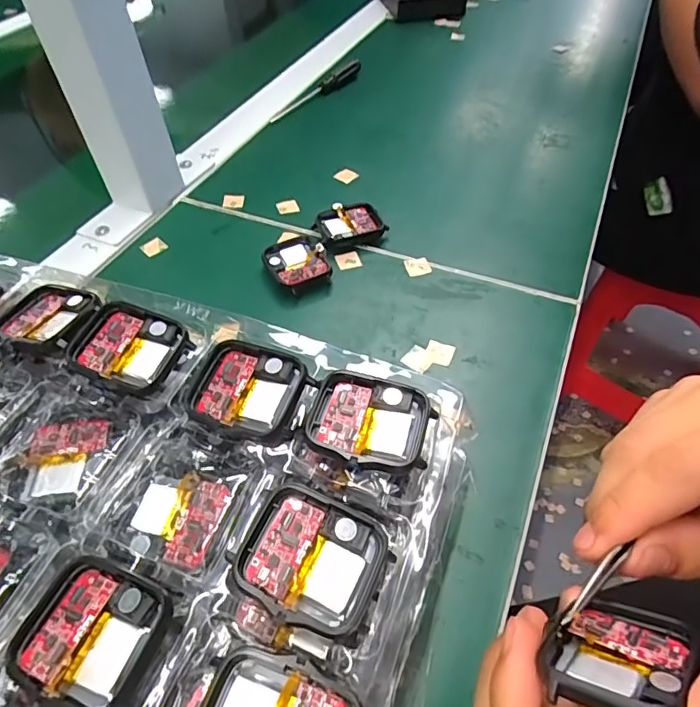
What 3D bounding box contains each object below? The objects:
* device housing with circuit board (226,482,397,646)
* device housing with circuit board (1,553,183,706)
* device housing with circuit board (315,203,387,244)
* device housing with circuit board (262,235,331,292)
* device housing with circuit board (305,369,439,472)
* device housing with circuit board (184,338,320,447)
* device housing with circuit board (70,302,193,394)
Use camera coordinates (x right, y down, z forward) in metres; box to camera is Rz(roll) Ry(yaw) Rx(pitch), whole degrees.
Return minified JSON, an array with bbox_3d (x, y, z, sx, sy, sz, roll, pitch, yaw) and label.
[{"bbox_3d":[-0.012,0.064,0.163,0.044,0.007,0.038,19,54,17],"label":"device housing with circuit board"},{"bbox_3d":[-0.078,0.085,0.155,0.046,0.010,0.038,16,53,16],"label":"device housing with circuit board"},{"bbox_3d":[0.000,-0.089,0.357,0.044,0.012,0.034,-12,52,-8],"label":"device housing with circuit board"},{"bbox_3d":[-0.034,-0.057,0.331,0.038,0.012,0.044,-19,53,-13],"label":"device housing with circuit board"},{"bbox_3d":[0.007,0.026,0.194,0.045,0.010,0.038,13,52,14],"label":"device housing with circuit board"},{"bbox_3d":[-0.041,0.014,0.203,0.047,0.010,0.036,16,52,15],"label":"device housing with circuit board"},{"bbox_3d":[-0.096,-0.003,0.220,0.046,0.010,0.036,17,53,16],"label":"device housing with circuit board"}]

